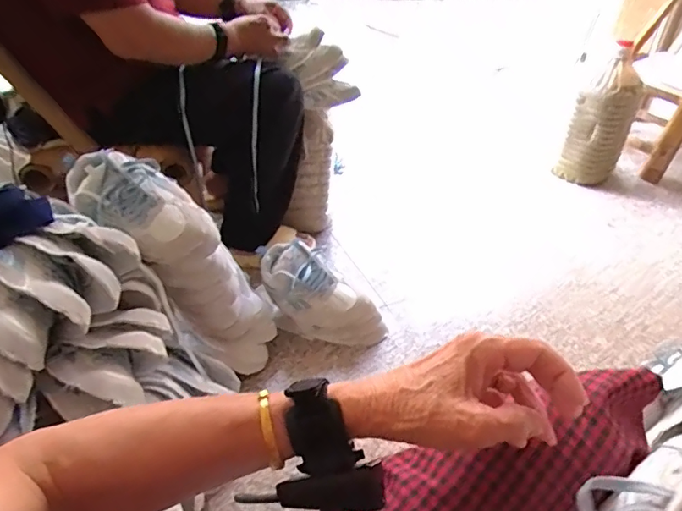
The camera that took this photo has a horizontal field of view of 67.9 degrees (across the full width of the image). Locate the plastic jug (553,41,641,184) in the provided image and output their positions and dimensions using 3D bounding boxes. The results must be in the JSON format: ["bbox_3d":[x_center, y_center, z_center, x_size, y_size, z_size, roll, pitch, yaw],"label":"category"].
[{"bbox_3d":[0.768,-0.389,1.501,0.138,0.376,0.131,-22,44,-28],"label":"plastic jug"}]

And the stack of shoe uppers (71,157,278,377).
[{"bbox_3d":[-0.273,0.014,0.898,0.177,0.452,0.131,-21,36,14],"label":"stack of shoe uppers"}]

